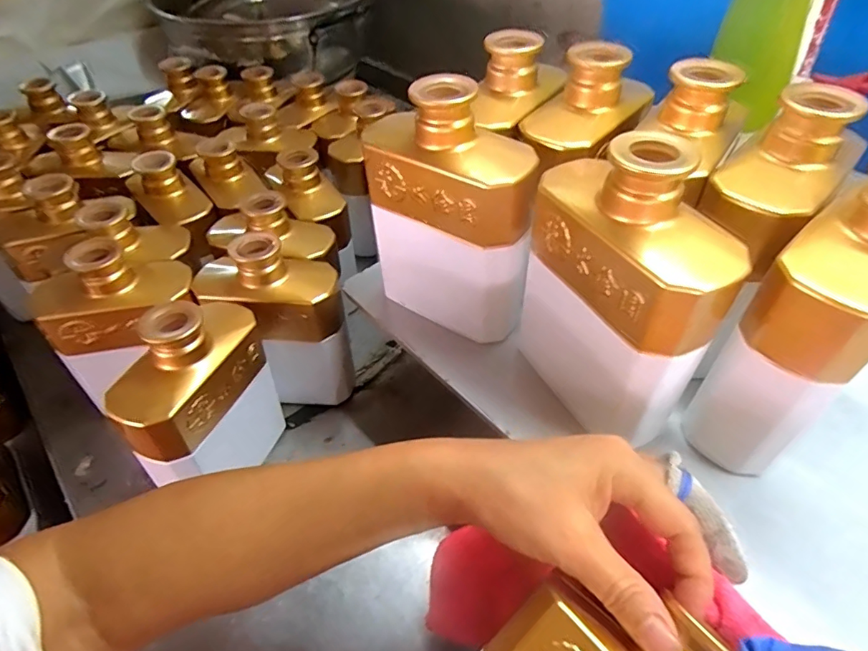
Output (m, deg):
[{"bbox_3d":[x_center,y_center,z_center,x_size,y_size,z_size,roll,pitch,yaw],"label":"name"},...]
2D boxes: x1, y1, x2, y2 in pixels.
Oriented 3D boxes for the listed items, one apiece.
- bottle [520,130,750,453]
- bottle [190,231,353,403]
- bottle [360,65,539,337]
[{"bbox_3d":[0.095,-0.017,0.272,0.053,0.158,0.113,-24,53,-16],"label":"bottle"},{"bbox_3d":[-0.131,-0.002,0.421,0.111,0.152,0.064,5,50,7],"label":"bottle"},{"bbox_3d":[0.009,-0.072,0.323,0.117,0.151,0.048,27,56,24],"label":"bottle"}]

